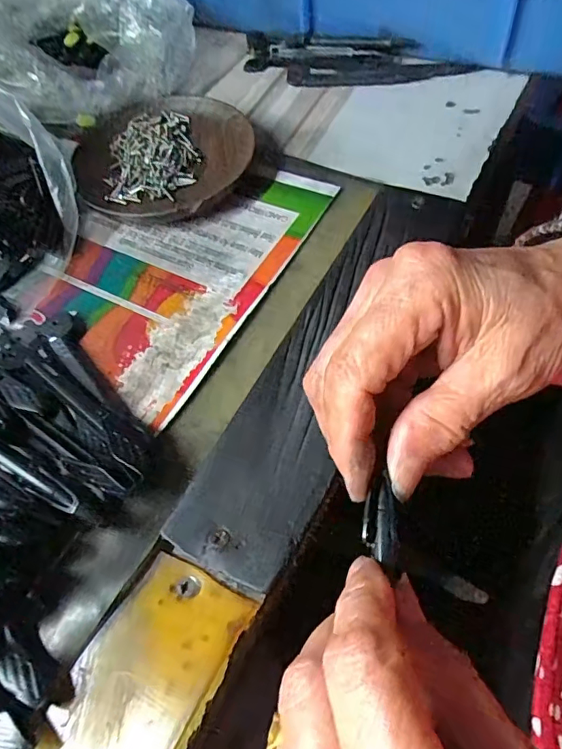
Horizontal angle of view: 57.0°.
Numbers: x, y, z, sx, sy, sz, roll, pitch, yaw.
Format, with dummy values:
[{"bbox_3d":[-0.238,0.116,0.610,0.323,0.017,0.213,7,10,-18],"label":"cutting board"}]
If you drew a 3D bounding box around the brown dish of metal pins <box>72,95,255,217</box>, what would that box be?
[{"bbox_3d":[-0.080,-0.144,0.338,0.114,0.016,0.112,-5,52,7],"label":"brown dish of metal pins"}]

